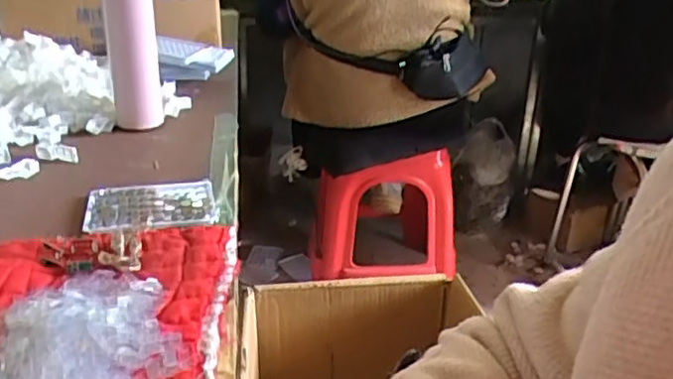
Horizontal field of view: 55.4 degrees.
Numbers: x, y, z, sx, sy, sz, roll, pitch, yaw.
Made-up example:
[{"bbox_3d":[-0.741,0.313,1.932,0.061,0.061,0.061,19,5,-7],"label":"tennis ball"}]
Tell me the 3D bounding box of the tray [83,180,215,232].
[{"bbox_3d":[-0.196,0.017,0.676,0.131,0.007,0.096,-6,27,-17],"label":"tray"}]

